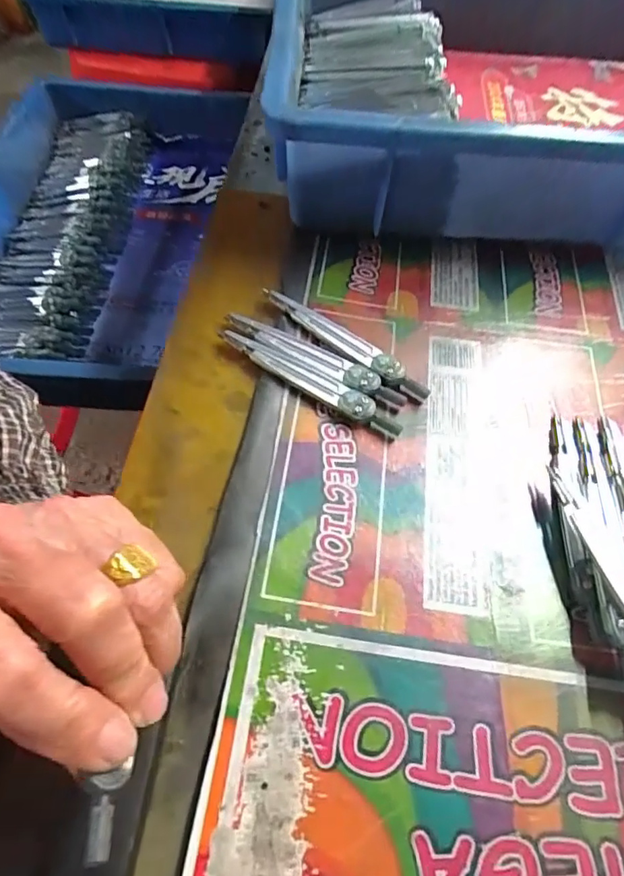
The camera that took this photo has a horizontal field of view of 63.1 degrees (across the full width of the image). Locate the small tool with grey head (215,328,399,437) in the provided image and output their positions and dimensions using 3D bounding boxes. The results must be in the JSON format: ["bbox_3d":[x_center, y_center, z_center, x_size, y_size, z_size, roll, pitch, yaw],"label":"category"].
[{"bbox_3d":[-0.003,-0.030,0.267,0.109,0.008,0.012,31,62,15],"label":"small tool with grey head"}]

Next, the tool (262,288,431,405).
[{"bbox_3d":[0.017,-0.053,0.281,0.109,0.009,0.015,36,64,18],"label":"tool"}]

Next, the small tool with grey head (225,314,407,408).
[{"bbox_3d":[0.000,-0.043,0.274,0.107,0.006,0.015,26,61,13],"label":"small tool with grey head"}]

